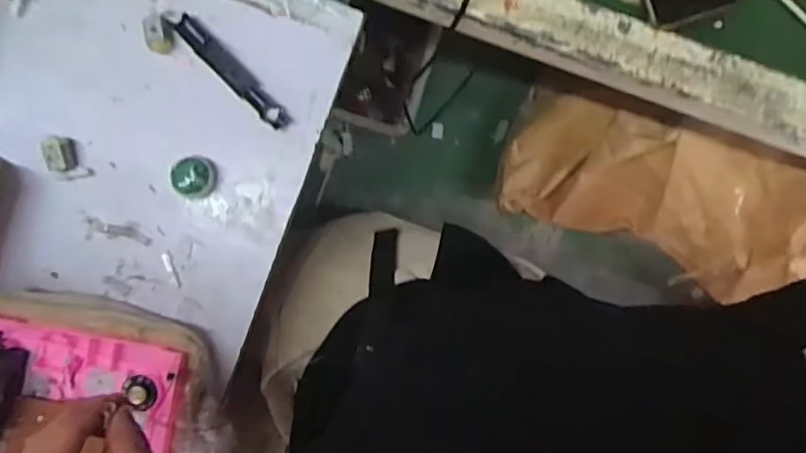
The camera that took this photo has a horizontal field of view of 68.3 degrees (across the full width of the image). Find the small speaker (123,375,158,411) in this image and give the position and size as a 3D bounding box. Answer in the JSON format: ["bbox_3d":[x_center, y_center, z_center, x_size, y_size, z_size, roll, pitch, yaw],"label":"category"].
[{"bbox_3d":[-0.204,0.129,0.461,0.023,0.011,0.027,-38,93,4],"label":"small speaker"}]

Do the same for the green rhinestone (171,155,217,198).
[{"bbox_3d":[-0.172,-0.040,0.489,0.030,0.020,0.033,-3,92,-4],"label":"green rhinestone"}]

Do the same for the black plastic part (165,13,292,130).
[{"bbox_3d":[-0.143,-0.129,0.497,0.122,0.012,0.019,44,89,-4],"label":"black plastic part"}]

